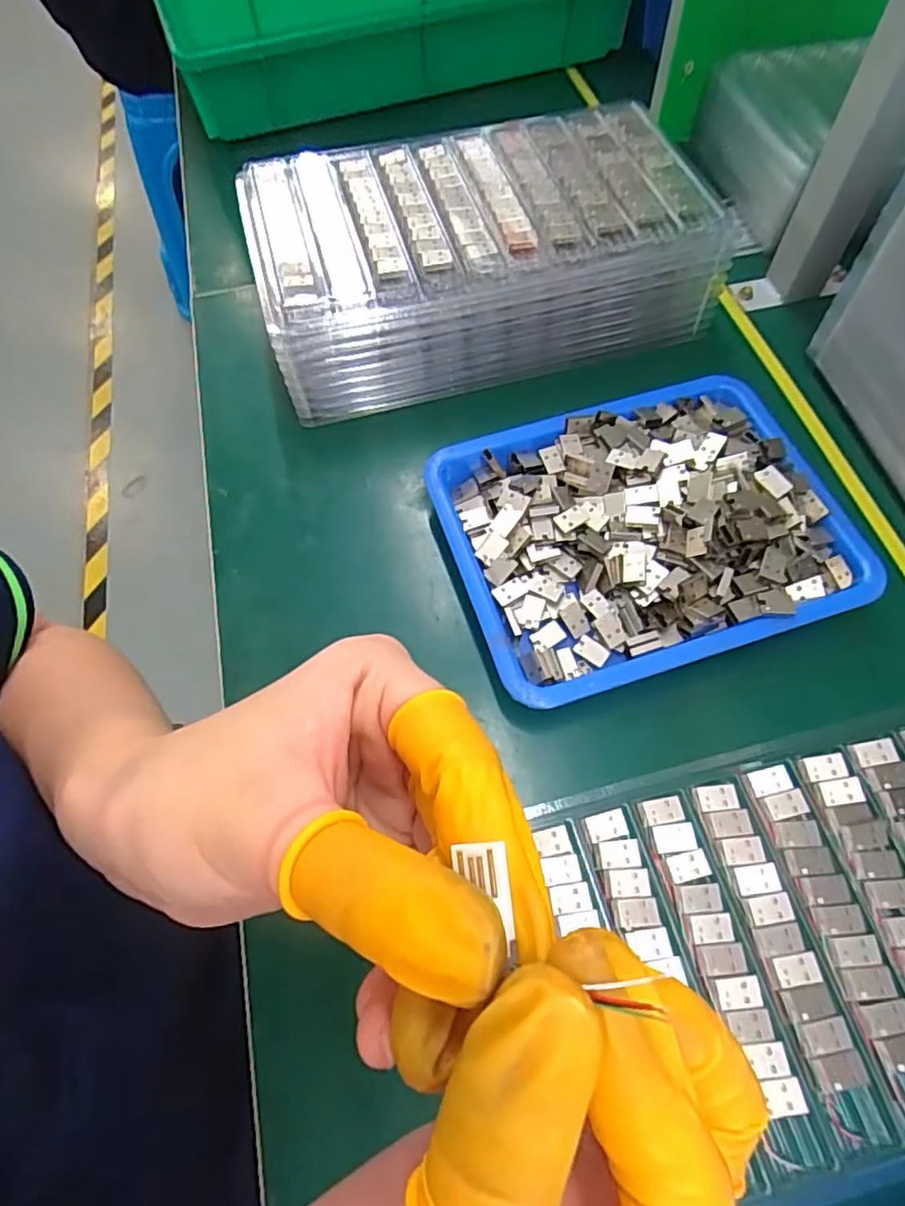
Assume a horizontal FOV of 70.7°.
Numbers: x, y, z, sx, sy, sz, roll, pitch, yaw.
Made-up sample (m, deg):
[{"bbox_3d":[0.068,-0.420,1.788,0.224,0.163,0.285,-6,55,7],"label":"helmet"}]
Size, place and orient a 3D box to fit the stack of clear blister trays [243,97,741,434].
[{"bbox_3d":[0.015,-0.240,0.449,0.290,0.090,0.168,-14,63,-4],"label":"stack of clear blister trays"}]

